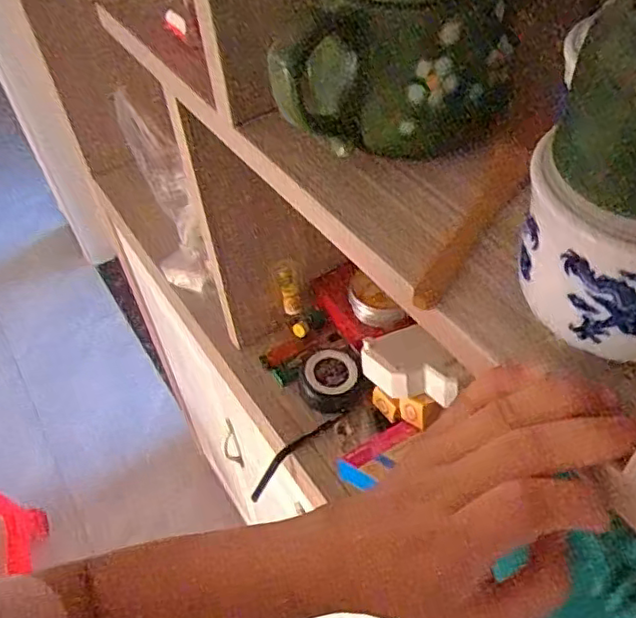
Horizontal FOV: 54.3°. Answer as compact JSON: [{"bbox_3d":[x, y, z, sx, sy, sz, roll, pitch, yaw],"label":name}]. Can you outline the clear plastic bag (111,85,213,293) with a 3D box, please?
[{"bbox_3d":[-0.180,-0.134,0.727,0.061,0.077,0.242,-20,94,-13],"label":"clear plastic bag"}]

